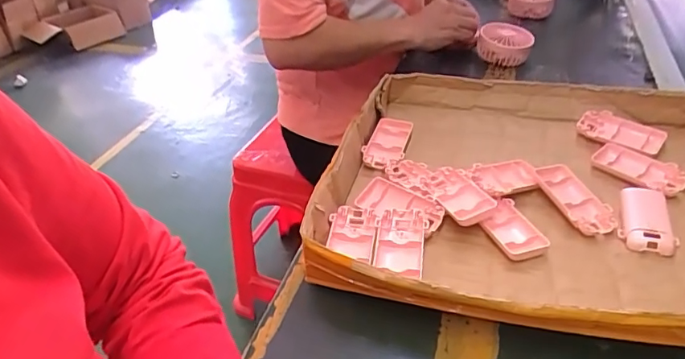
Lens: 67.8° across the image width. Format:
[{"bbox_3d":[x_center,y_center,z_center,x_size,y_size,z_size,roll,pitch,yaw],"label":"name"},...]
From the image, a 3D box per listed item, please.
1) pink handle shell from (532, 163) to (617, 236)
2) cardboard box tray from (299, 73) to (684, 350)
[{"bbox_3d":[0.246,0.020,0.543,0.046,0.012,0.096,-19,54,-20],"label":"pink handle shell"},{"bbox_3d":[0.195,0.007,0.551,0.408,0.079,0.375,6,38,11],"label":"cardboard box tray"}]

